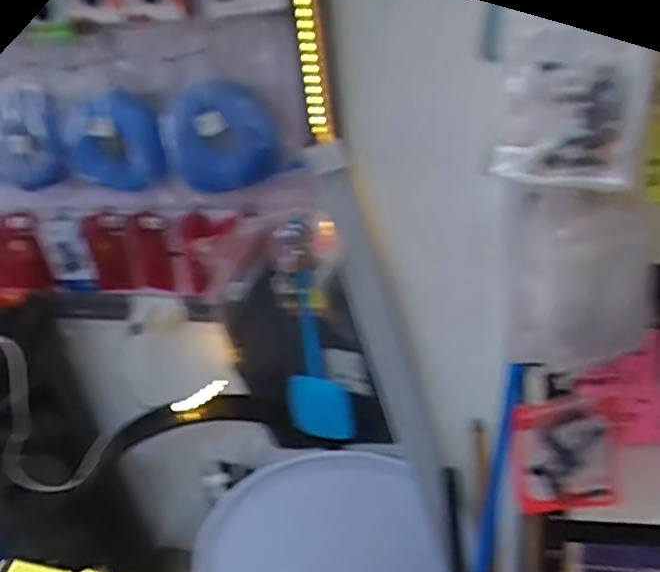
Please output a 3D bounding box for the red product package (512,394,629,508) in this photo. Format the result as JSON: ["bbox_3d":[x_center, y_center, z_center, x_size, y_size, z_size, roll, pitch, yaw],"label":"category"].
[{"bbox_3d":[0.266,0.191,0.716,0.120,0.149,0.032,-6,30,3],"label":"red product package"}]

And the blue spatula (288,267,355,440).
[{"bbox_3d":[-0.031,0.138,1.190,0.117,0.377,0.057,-10,30,-3],"label":"blue spatula"}]

